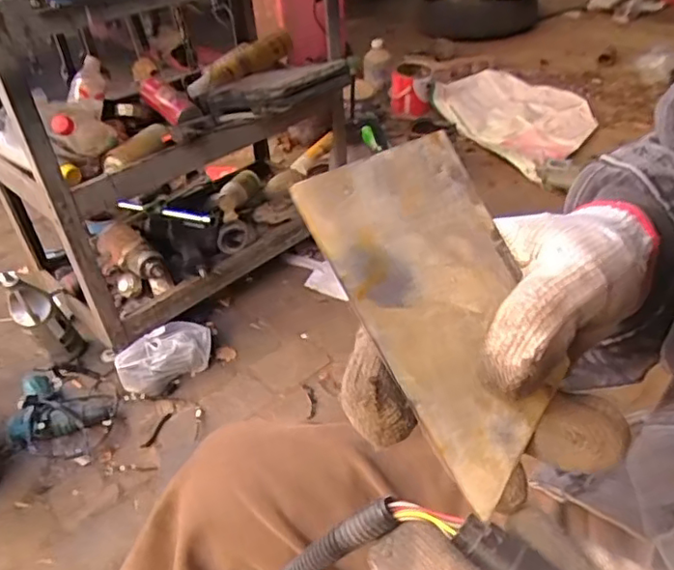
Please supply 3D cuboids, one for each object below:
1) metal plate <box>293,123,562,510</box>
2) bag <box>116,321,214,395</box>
[{"bbox_3d":[0.040,0.005,0.209,0.071,0.004,0.115,-28,85,-31],"label":"metal plate"},{"bbox_3d":[-0.338,0.143,1.179,0.194,0.097,0.077,-30,47,-29],"label":"bag"}]

